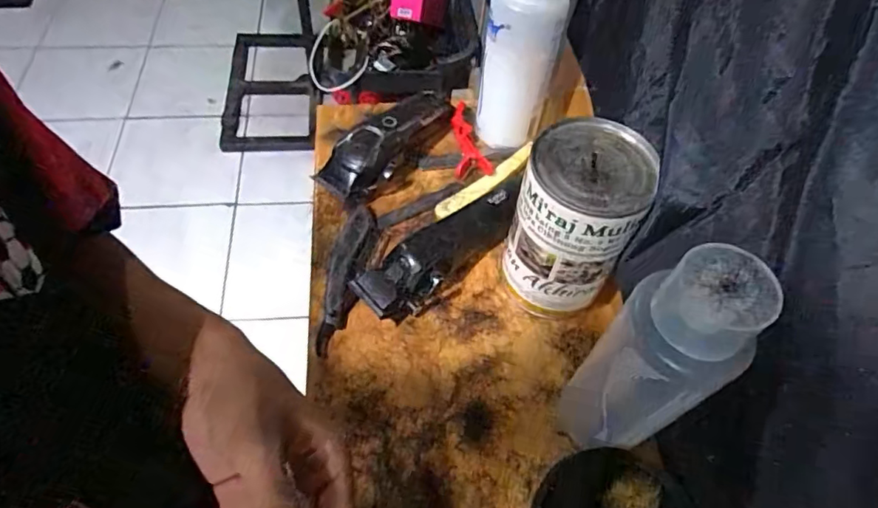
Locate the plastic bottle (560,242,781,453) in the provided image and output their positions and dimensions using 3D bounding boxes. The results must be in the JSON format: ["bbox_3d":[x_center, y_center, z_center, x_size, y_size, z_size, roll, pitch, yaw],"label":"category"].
[{"bbox_3d":[0.121,0.071,0.310,0.049,0.197,0.051,-3,57,-5],"label":"plastic bottle"}]

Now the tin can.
[{"bbox_3d":[0.100,-0.019,0.402,0.080,0.142,0.083,1,57,-2],"label":"tin can"}]

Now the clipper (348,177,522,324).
[{"bbox_3d":[0.010,-0.002,0.444,0.168,0.040,0.044,-32,64,-21],"label":"clipper"}]

